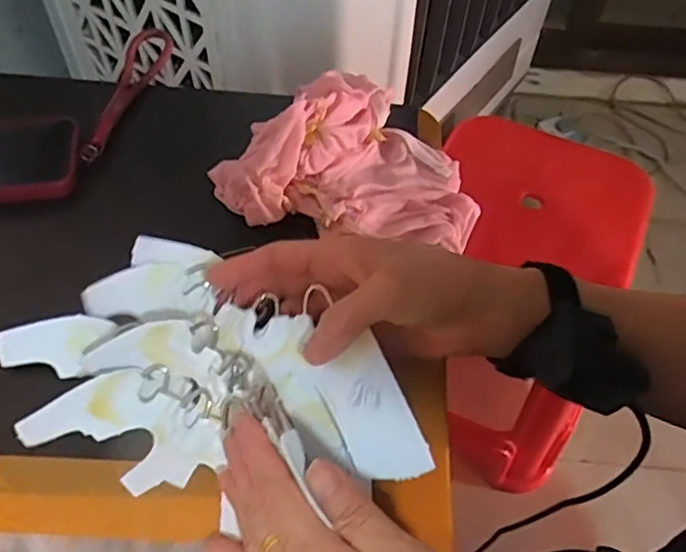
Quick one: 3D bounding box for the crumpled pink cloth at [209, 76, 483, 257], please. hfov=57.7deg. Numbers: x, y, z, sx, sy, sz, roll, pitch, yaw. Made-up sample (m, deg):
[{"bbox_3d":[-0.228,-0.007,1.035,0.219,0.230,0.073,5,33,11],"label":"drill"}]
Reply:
[{"bbox_3d":[0.009,-0.099,0.464,0.184,0.058,0.138,9,54,2],"label":"crumpled pink cloth"}]

